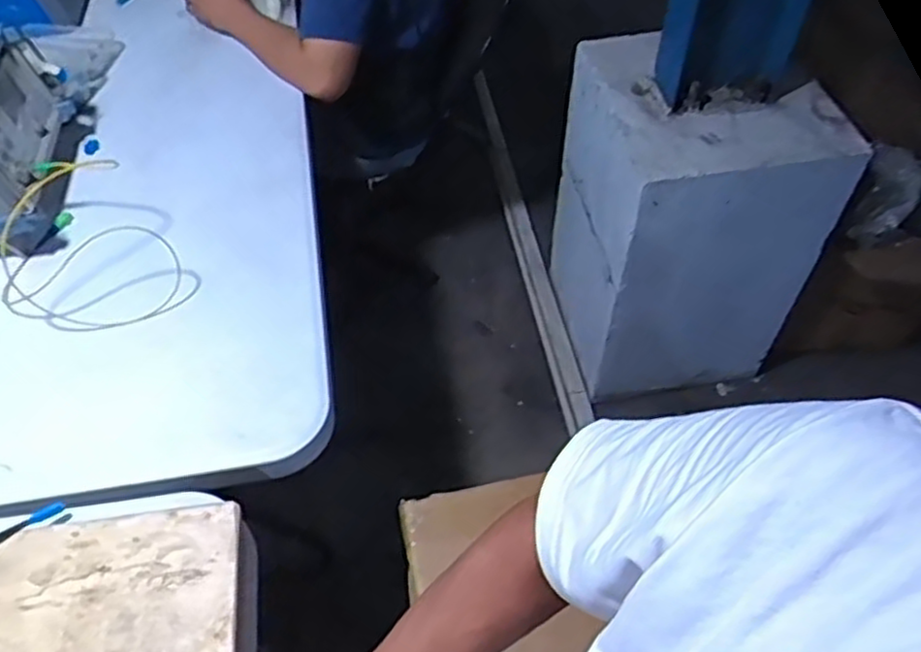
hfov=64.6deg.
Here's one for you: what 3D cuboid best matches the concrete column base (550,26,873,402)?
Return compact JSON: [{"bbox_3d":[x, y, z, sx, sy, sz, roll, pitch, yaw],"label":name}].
[{"bbox_3d":[0.458,-0.203,1.515,0.447,0.670,0.343,-10,52,-7],"label":"concrete column base"}]

